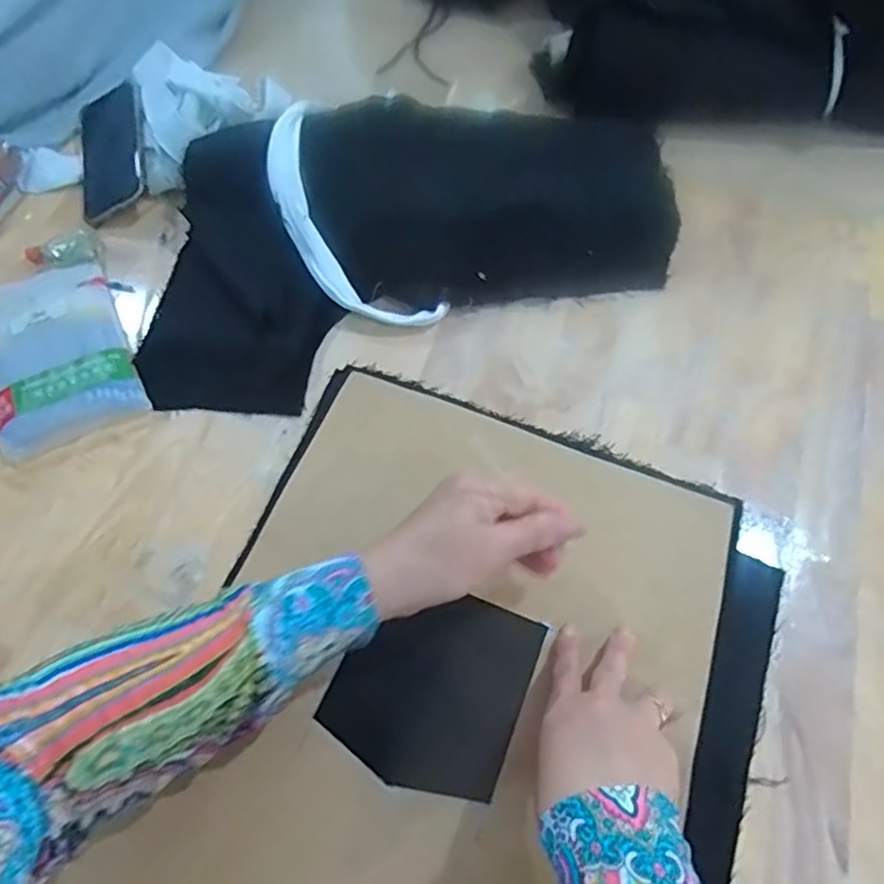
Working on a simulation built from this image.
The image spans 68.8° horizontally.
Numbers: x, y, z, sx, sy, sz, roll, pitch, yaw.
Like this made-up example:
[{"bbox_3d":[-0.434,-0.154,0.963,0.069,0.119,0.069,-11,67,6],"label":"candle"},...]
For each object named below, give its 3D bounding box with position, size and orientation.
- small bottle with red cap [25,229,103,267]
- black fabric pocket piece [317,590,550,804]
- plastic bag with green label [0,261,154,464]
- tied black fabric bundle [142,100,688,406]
[{"bbox_3d":[-0.346,-0.173,0.589,0.062,0.012,0.035,-27,65,-11],"label":"small bottle with red cap"},{"bbox_3d":[-0.005,0.153,0.412,0.113,0.010,0.117,21,67,10],"label":"black fabric pocket piece"},{"bbox_3d":[-0.326,-0.077,0.539,0.116,0.021,0.176,-25,65,-10],"label":"plastic bag with green label"},{"bbox_3d":[-0.030,-0.188,0.559,0.468,0.077,0.257,-12,63,-4],"label":"tied black fabric bundle"}]

